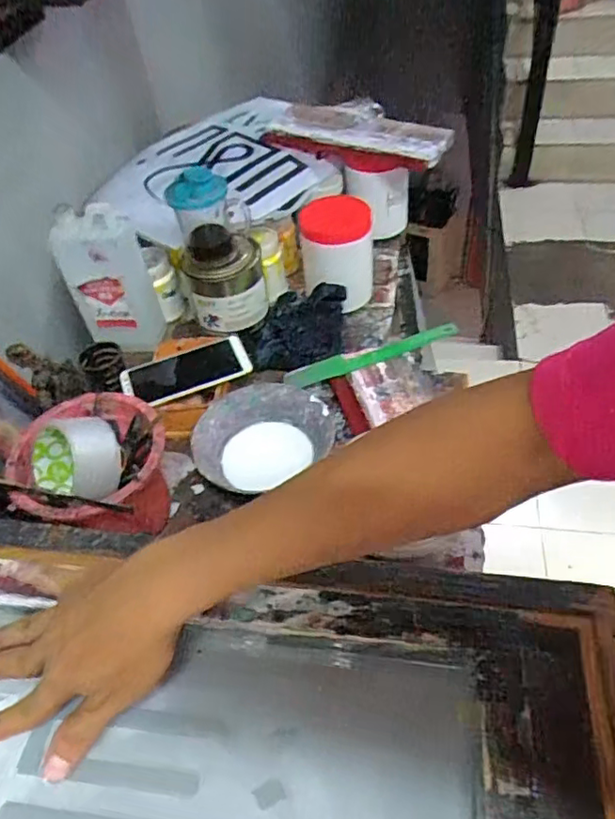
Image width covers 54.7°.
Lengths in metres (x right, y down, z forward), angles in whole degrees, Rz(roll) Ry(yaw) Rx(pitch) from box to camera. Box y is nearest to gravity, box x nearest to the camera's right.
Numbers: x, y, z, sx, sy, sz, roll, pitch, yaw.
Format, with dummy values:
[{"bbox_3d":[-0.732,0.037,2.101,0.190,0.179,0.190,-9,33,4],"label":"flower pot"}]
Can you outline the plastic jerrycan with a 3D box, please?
[{"bbox_3d":[-0.273,-0.180,0.819,0.105,0.197,0.072,-14,48,-6],"label":"plastic jerrycan"}]

